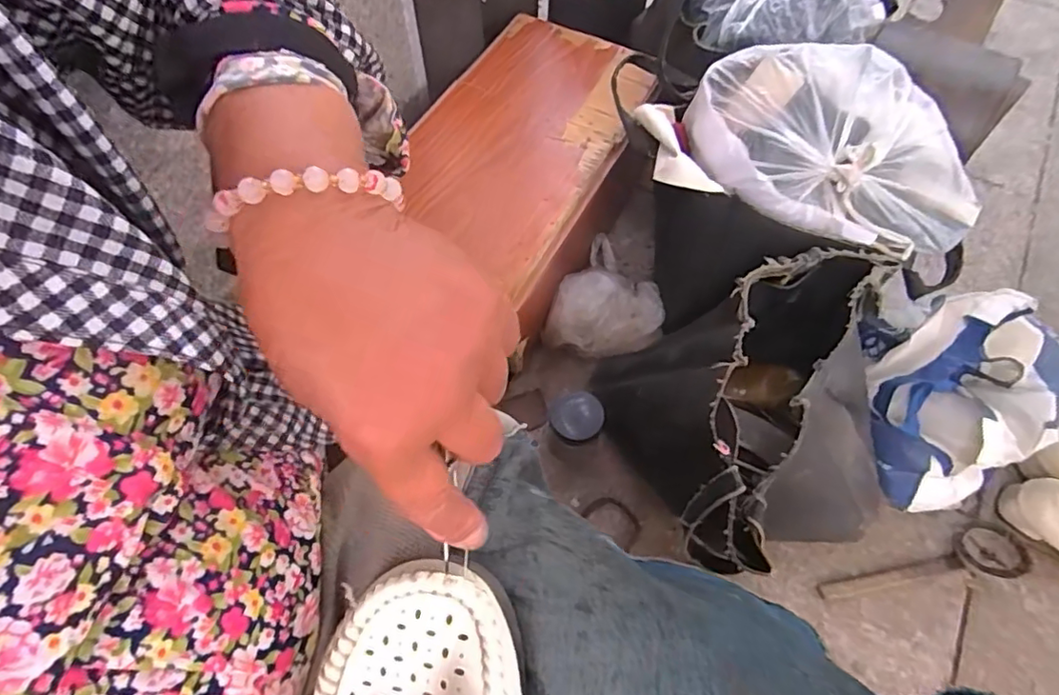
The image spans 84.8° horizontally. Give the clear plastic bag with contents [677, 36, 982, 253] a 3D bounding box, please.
[{"bbox_3d":[0.324,-0.213,0.616,0.311,0.096,0.180,20,63,11],"label":"clear plastic bag with contents"}]

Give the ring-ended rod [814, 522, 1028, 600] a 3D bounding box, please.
[{"bbox_3d":[0.447,0.248,0.656,0.238,0.037,0.058,-11,62,-5],"label":"ring-ended rod"}]

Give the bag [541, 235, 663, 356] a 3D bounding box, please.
[{"bbox_3d":[0.116,-0.066,0.773,0.137,0.074,0.184,25,64,14],"label":"bag"}]

